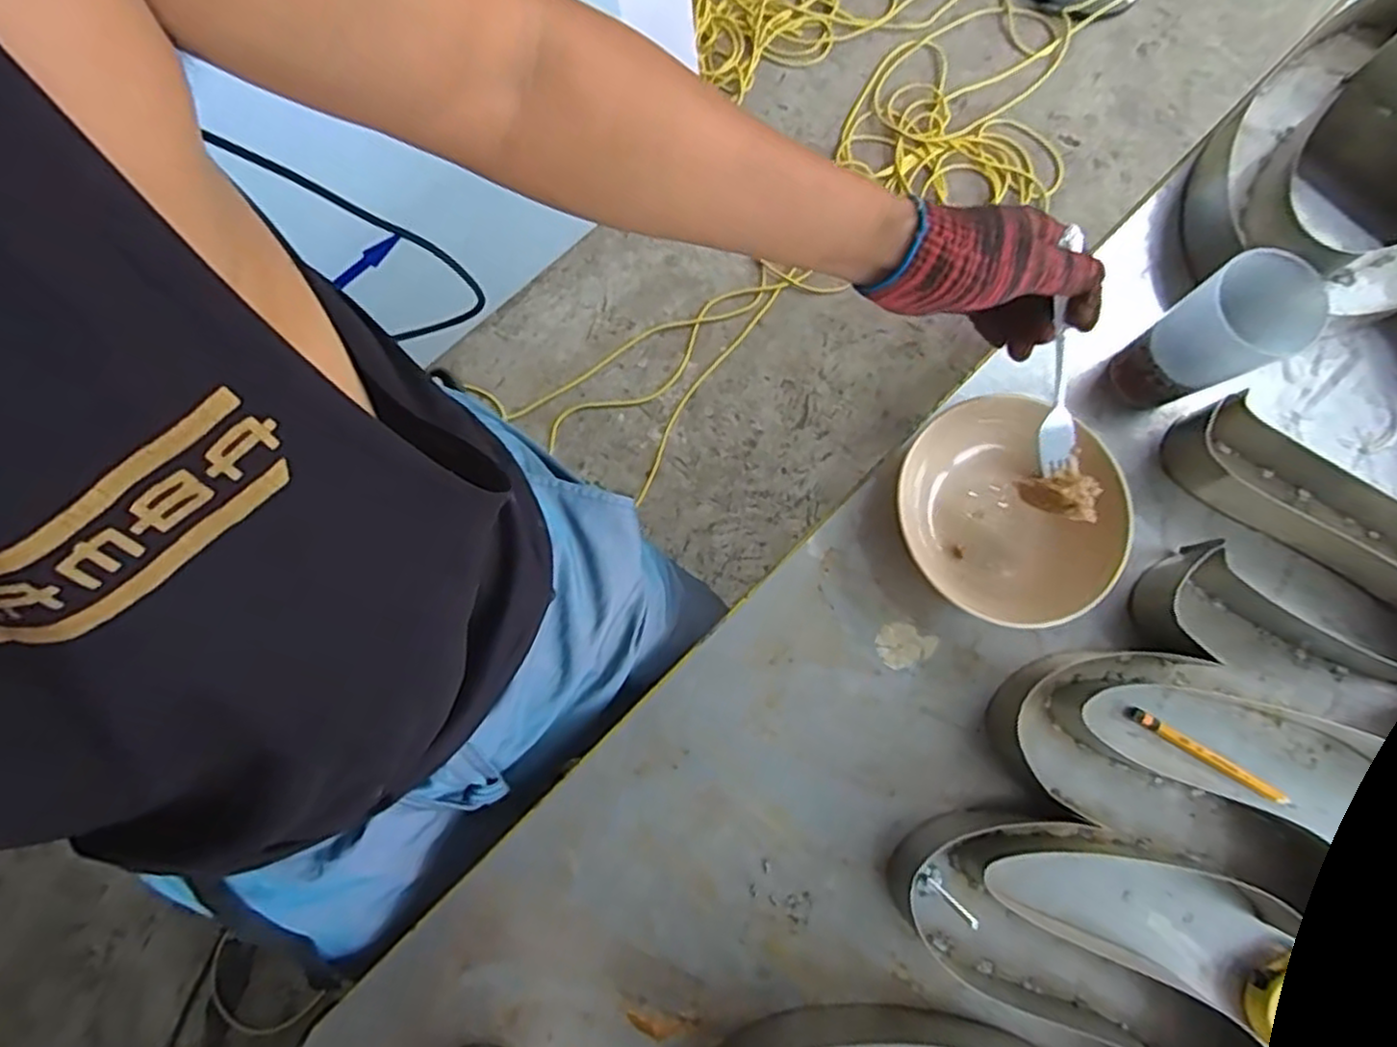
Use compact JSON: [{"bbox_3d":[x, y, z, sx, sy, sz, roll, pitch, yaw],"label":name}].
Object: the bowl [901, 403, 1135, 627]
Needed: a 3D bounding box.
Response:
[{"bbox_3d":[0.232,-0.005,0.544,0.161,0.059,0.159,0,80,-1],"label":"bowl"}]

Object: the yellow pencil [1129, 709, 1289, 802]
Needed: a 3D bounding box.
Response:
[{"bbox_3d":[0.380,0.173,0.537,0.123,0.005,0.011,30,81,5],"label":"yellow pencil"}]

